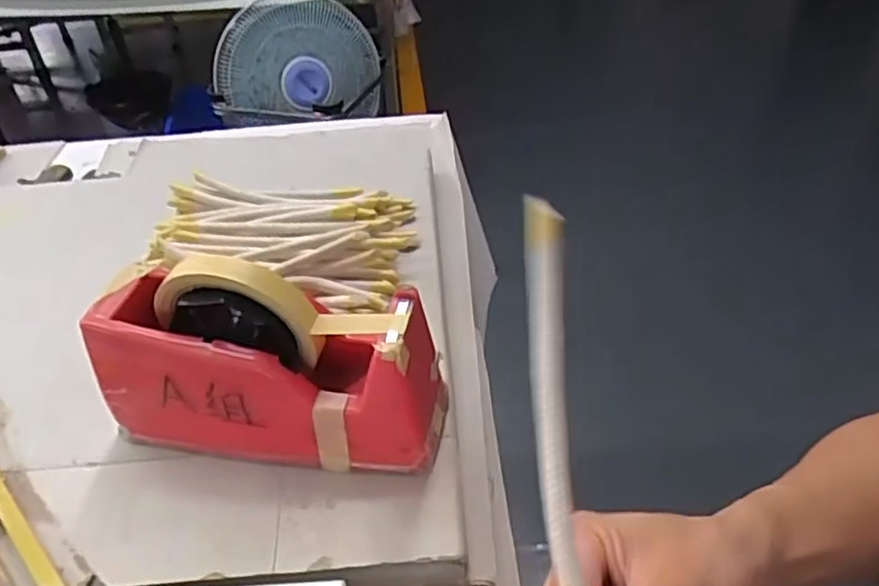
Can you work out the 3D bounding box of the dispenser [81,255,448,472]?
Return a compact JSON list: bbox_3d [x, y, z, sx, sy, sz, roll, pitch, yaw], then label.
[{"bbox_3d":[-0.102,0.041,0.407,0.201,0.122,0.064,4,41,7],"label":"dispenser"}]

